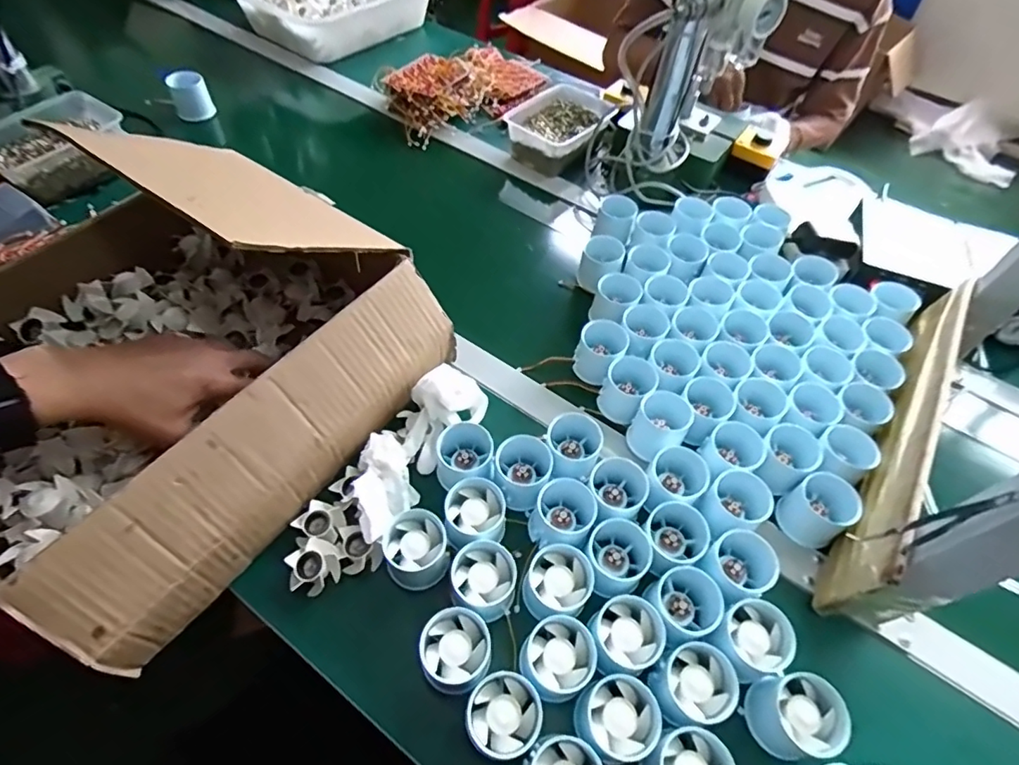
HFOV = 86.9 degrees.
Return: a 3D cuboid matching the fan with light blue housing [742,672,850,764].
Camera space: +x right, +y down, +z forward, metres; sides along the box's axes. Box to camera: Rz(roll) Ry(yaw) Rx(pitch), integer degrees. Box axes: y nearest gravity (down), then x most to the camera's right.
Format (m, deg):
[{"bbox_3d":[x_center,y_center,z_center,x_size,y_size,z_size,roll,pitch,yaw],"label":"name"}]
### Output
[{"bbox_3d":[0.215,0.252,0.406,0.052,0.051,0.053,2,54,-2],"label":"fan with light blue housing"}]

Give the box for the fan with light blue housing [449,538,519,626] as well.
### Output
[{"bbox_3d":[-0.020,0.163,0.448,0.051,0.042,0.051,2,54,-2],"label":"fan with light blue housing"}]

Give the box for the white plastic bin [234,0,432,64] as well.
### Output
[{"bbox_3d":[-0.336,-0.771,1.079,0.262,0.078,0.376,36,60,21],"label":"white plastic bin"}]

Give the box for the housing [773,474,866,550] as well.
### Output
[{"bbox_3d":[0.289,0.119,0.504,0.054,0.049,0.053,-20,57,-17],"label":"housing"}]

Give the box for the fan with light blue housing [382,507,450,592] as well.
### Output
[{"bbox_3d":[-0.080,0.141,0.458,0.051,0.051,0.053,2,54,-2],"label":"fan with light blue housing"}]

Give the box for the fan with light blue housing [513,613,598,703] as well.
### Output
[{"bbox_3d":[0.038,0.213,0.415,0.053,0.040,0.051,-36,63,-26],"label":"fan with light blue housing"}]

